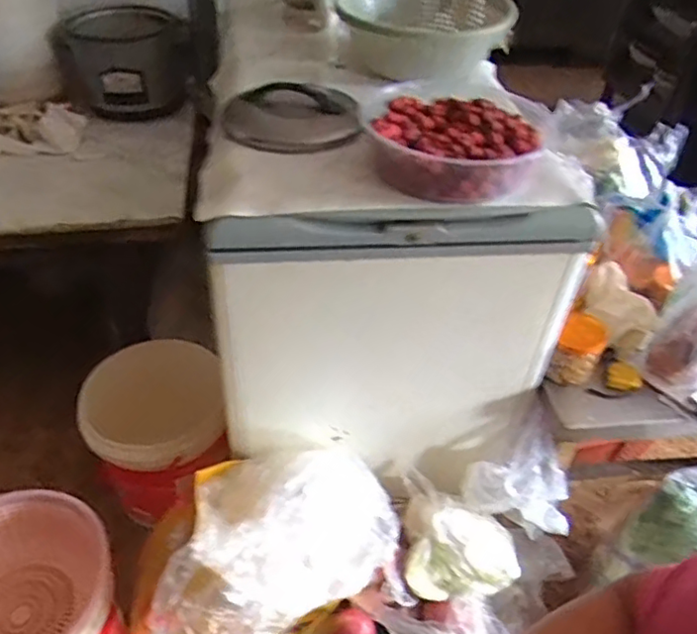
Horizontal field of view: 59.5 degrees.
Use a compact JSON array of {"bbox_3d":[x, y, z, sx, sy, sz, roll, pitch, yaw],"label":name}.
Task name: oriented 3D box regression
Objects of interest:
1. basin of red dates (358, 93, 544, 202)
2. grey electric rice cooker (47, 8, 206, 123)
[{"bbox_3d":[0.166,-0.273,0.944,0.257,0.081,0.272,11,42,8],"label":"basin of red dates"},{"bbox_3d":[-0.602,-0.675,1.655,0.275,0.264,0.295,22,45,20],"label":"grey electric rice cooker"}]

